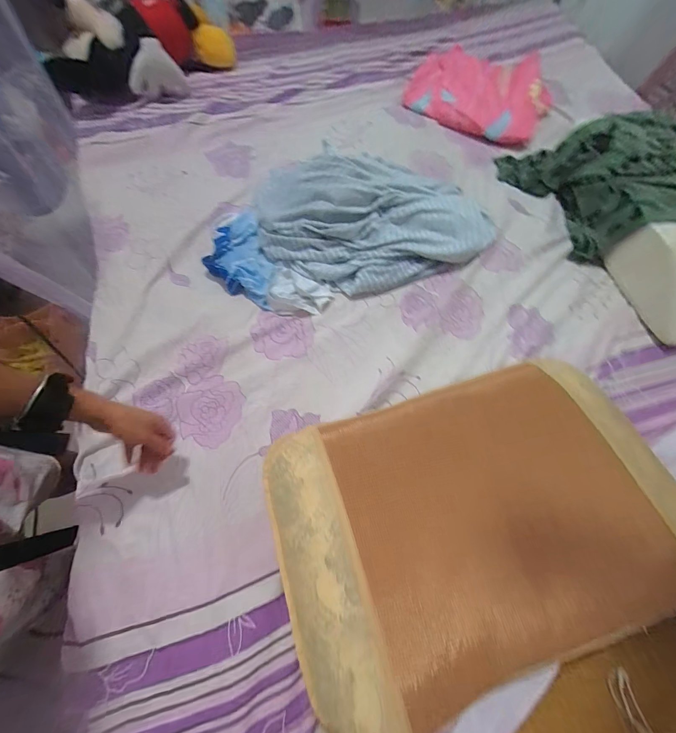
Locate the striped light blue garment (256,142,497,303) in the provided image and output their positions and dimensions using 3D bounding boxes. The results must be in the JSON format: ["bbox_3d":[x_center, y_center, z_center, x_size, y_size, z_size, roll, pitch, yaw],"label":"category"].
[{"bbox_3d":[0.096,-0.363,0.735,0.553,0.141,0.347,-15,67,-8],"label":"striped light blue garment"}]

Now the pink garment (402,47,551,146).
[{"bbox_3d":[0.452,-0.896,0.999,0.440,0.104,0.376,25,70,8],"label":"pink garment"}]

